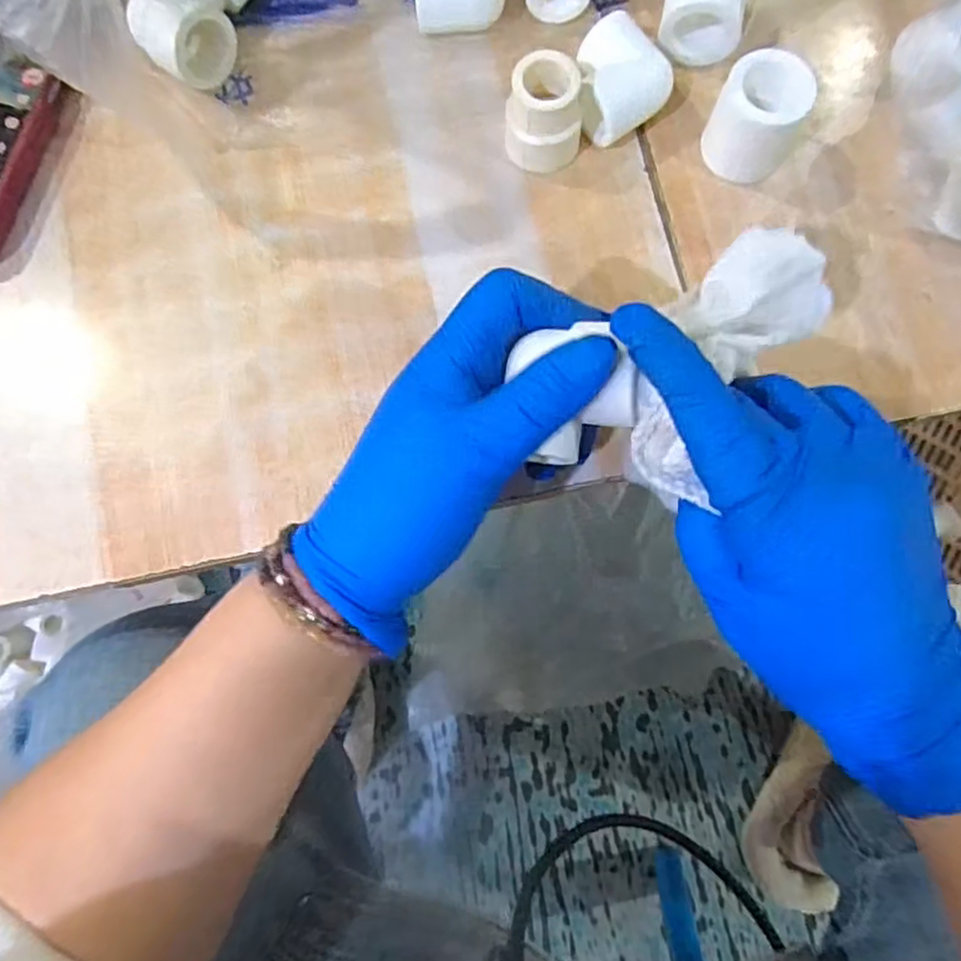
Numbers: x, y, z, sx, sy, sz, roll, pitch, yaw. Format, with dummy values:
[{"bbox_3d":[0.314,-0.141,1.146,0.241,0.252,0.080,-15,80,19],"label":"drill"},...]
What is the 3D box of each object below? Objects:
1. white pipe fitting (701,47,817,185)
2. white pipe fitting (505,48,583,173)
[{"bbox_3d":[0.116,-0.153,0.299,0.035,0.039,0.033,-1,79,3],"label":"white pipe fitting"},{"bbox_3d":[0.028,-0.156,0.303,0.032,0.038,0.034,0,83,0],"label":"white pipe fitting"}]

